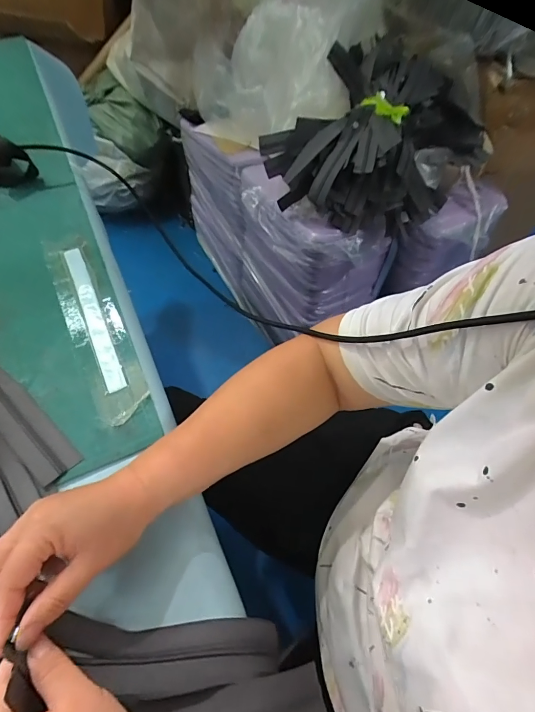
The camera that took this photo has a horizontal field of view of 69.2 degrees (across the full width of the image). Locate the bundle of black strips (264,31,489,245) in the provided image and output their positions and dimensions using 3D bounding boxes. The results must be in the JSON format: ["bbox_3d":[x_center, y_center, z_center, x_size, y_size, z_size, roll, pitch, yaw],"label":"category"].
[{"bbox_3d":[0.258,-0.484,0.893,0.378,0.210,0.415,34,63,15],"label":"bundle of black strips"}]

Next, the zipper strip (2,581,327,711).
[{"bbox_3d":[-0.060,0.230,0.273,0.230,0.048,0.085,20,60,-9],"label":"zipper strip"}]

